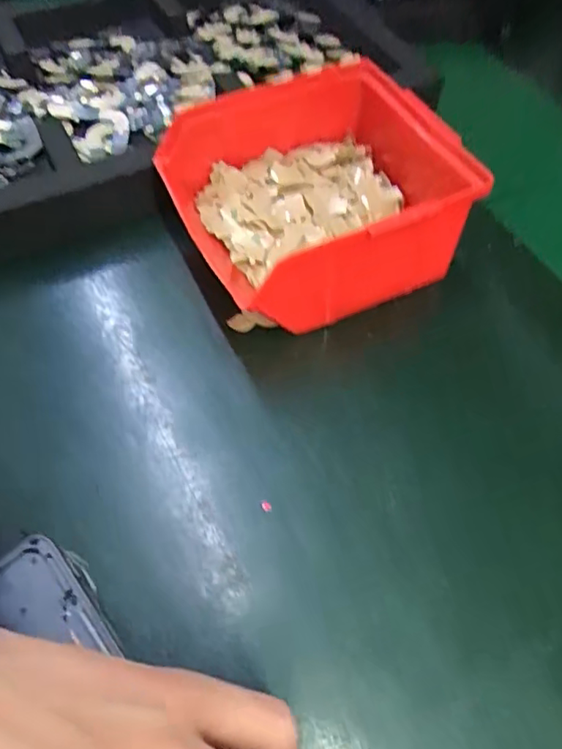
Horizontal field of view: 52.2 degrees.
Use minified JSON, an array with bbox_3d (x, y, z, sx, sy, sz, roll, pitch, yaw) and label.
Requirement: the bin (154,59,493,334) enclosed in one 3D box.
[{"bbox_3d":[0.019,-0.089,0.308,0.141,0.077,0.129,-16,58,-14],"label":"bin"}]

